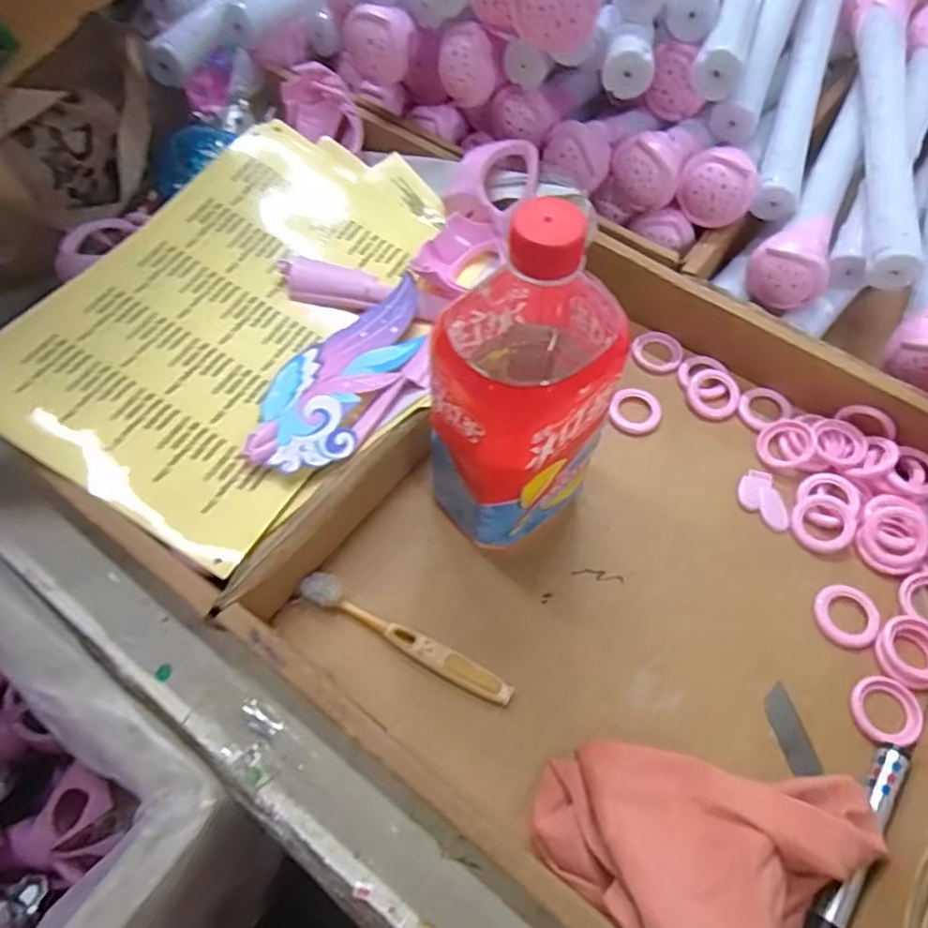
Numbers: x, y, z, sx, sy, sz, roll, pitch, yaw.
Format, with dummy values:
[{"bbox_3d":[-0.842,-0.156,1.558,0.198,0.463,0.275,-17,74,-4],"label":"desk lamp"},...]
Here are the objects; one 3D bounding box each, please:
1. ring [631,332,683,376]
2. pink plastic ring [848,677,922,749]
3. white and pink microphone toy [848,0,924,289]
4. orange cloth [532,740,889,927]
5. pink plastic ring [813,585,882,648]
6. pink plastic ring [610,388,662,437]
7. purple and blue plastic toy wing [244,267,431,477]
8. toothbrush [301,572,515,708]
[{"bbox_3d":[0.146,-0.084,0.500,0.038,0.005,0.040,0,61,0],"label":"ring"},{"bbox_3d":[0.239,0.139,0.370,0.037,0.005,0.037,0,61,0],"label":"pink plastic ring"},{"bbox_3d":[0.321,-0.264,0.489,0.048,0.059,0.307,10,62,6],"label":"white and pink microphone toy"},{"bbox_3d":[0.119,0.167,0.309,0.143,0.080,0.124,-34,66,-17],"label":"orange cloth"},{"bbox_3d":[0.230,0.091,0.395,0.036,0.004,0.036,0,61,0],"label":"pink plastic ring"},{"bbox_3d":[0.124,-0.038,0.471,0.036,0.006,0.039,0,61,0],"label":"pink plastic ring"},{"bbox_3d":[-0.080,-0.061,0.430,0.070,0.007,0.161,24,64,10],"label":"purple and blue plastic toy wing"},{"bbox_3d":[-0.035,0.100,0.379,0.135,0.022,0.017,25,64,14],"label":"toothbrush"}]

